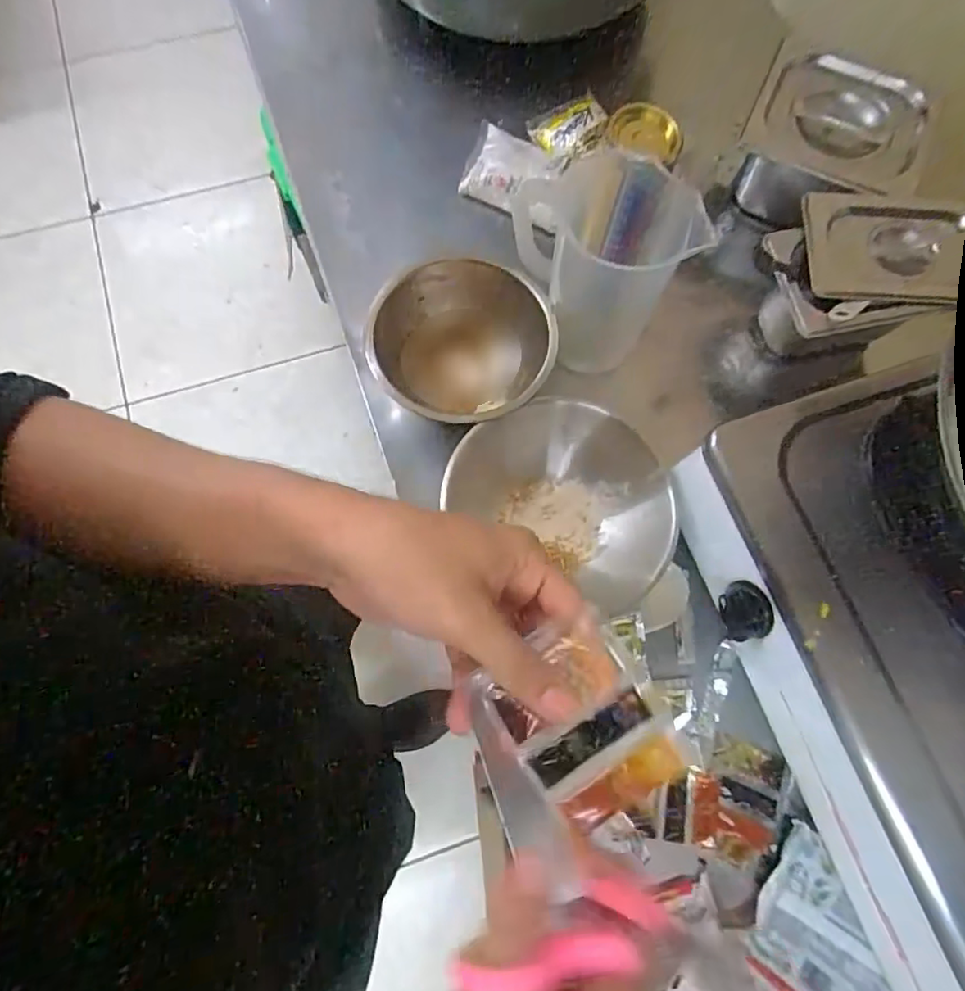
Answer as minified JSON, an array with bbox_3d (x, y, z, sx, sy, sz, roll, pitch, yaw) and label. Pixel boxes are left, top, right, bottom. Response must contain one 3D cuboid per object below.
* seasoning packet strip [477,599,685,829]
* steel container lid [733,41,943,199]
[{"bbox_3d":[0.044,0.101,0.267,0.063,0.017,0.079,-33,77,-10],"label":"seasoning packet strip"},{"bbox_3d":[0.360,-0.373,0.607,0.170,0.032,0.162,25,74,6],"label":"steel container lid"}]

